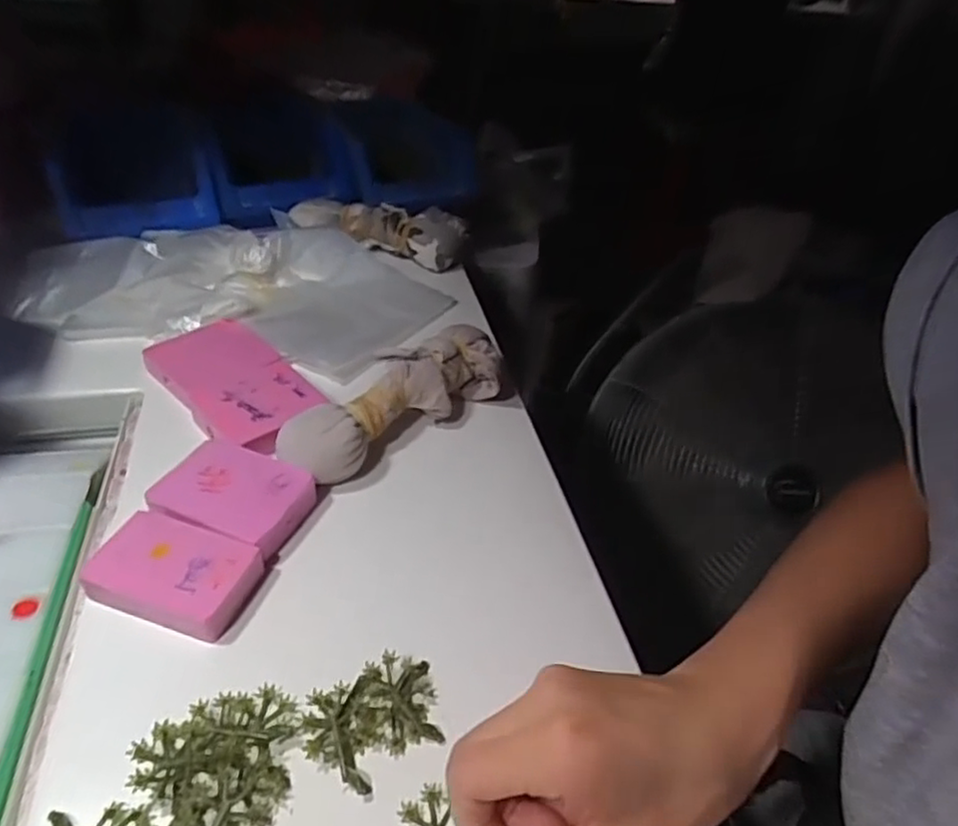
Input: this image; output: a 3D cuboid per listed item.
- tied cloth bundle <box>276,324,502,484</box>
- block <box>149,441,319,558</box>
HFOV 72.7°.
[{"bbox_3d":[-0.049,-0.008,0.413,0.162,0.041,0.052,-30,52,-35],"label":"tied cloth bundle"},{"bbox_3d":[-0.134,0.047,0.357,0.076,0.022,0.057,16,41,12],"label":"block"}]

